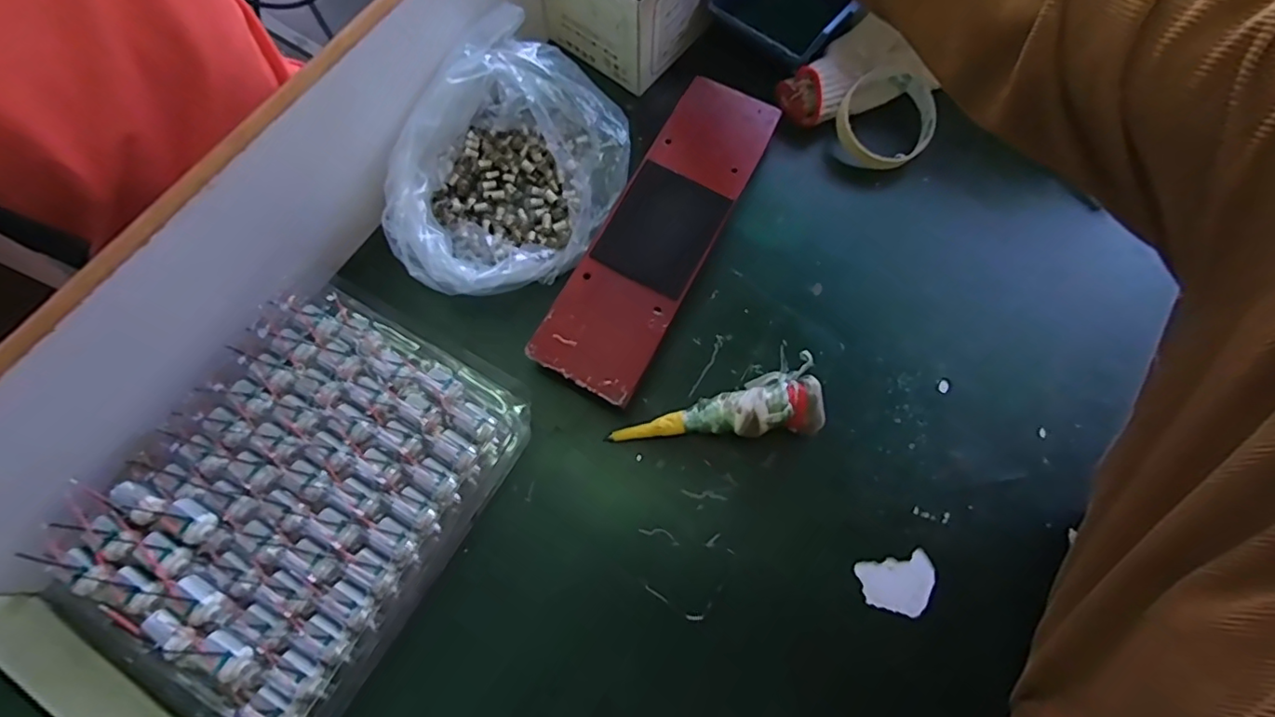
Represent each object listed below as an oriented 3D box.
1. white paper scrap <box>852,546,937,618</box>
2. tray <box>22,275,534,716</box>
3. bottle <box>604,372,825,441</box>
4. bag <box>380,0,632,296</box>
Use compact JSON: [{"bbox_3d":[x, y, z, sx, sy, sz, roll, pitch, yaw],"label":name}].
[{"bbox_3d":[0.181,0.157,0.400,0.052,0.004,0.038,-11,72,-5],"label":"white paper scrap"},{"bbox_3d":[-0.222,0.088,0.384,0.206,0.052,0.264,30,73,9],"label":"tray"},{"bbox_3d":[0.057,0.036,0.418,0.147,0.034,0.043,-3,71,-2],"label":"bottle"},{"bbox_3d":[-0.101,-0.147,0.443,0.157,0.087,0.209,41,75,12],"label":"bag"}]

